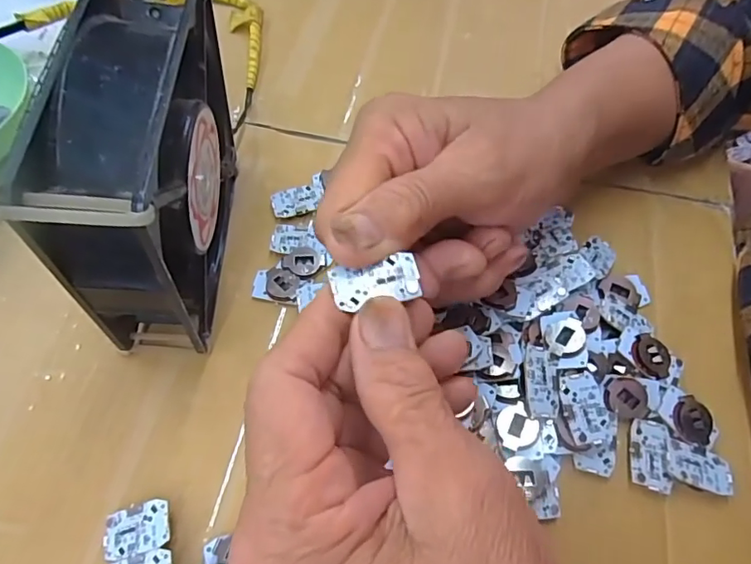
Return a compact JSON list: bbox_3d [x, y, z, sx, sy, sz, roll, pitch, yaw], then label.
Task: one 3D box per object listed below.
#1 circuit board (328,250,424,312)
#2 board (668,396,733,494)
[{"bbox_3d":[0.000,-0.001,0.170,0.029,0.004,0.015,-9,62,-8],"label":"circuit board"},{"bbox_3d":[0.142,0.072,0.224,0.026,0.008,0.038,11,62,5],"label":"board"}]

